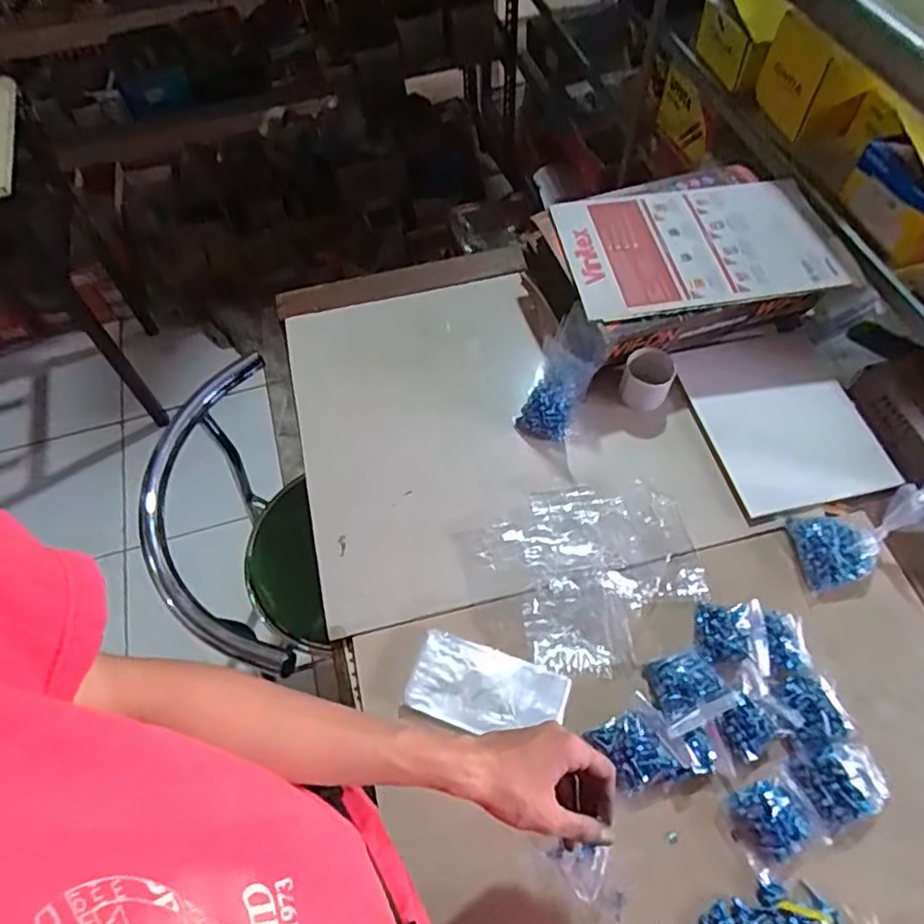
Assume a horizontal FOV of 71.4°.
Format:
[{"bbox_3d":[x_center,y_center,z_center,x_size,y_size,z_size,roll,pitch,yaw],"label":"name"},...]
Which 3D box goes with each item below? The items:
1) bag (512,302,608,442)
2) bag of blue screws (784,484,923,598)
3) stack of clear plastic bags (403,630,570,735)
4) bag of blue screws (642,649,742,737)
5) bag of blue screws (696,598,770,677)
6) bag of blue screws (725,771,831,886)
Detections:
[{"bbox_3d":[0.124,-0.103,0.783,0.065,0.031,0.160,28,108,18],"label":"bag"},{"bbox_3d":[0.432,0.076,0.694,0.151,0.032,0.079,-30,60,10],"label":"bag of blue screws"},{"bbox_3d":[0.025,0.230,0.650,0.154,0.010,0.082,15,61,12],"label":"stack of clear plastic bags"},{"bbox_3d":[0.223,0.223,0.630,0.070,0.021,0.069,-15,60,-6],"label":"bag of blue screws"},{"bbox_3d":[0.275,0.177,0.655,0.067,0.020,0.069,3,59,5],"label":"bag of blue screws"},{"bbox_3d":[0.281,0.322,0.575,0.073,0.020,0.066,-21,60,-9],"label":"bag of blue screws"}]

